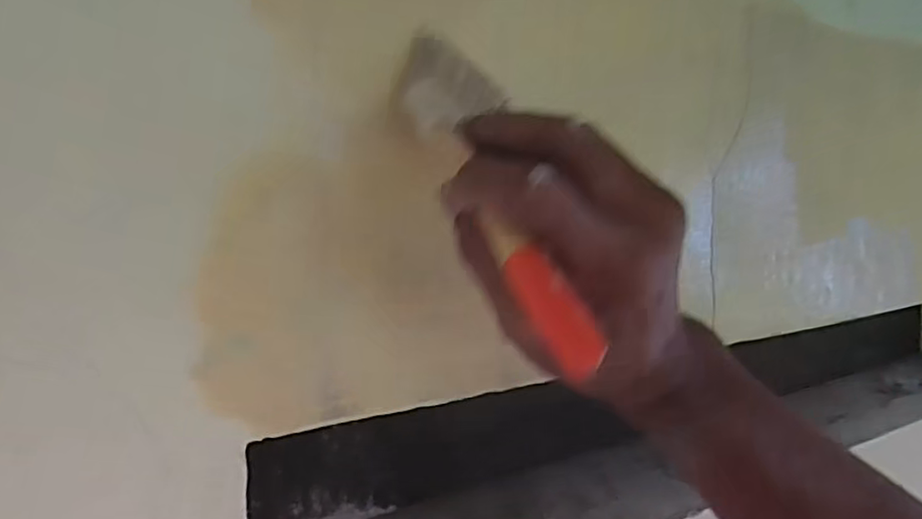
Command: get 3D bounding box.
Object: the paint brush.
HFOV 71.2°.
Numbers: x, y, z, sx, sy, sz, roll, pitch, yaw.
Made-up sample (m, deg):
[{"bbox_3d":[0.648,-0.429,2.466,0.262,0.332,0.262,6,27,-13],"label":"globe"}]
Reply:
[{"bbox_3d":[0.012,-0.037,0.263,0.056,0.022,0.198,-2,42,-16],"label":"paint brush"}]

